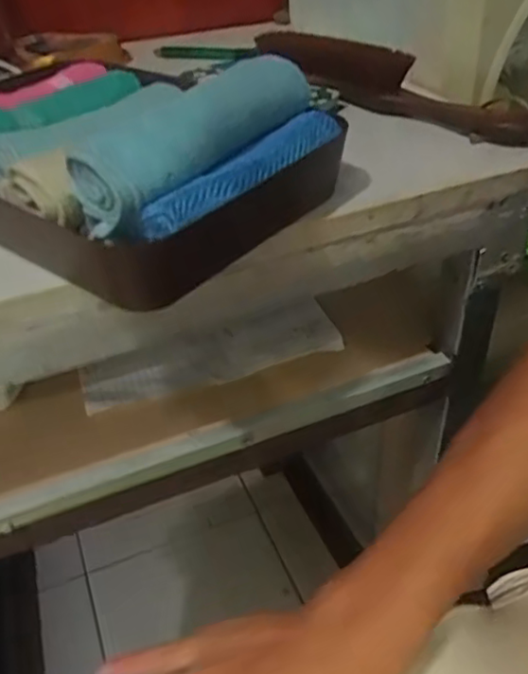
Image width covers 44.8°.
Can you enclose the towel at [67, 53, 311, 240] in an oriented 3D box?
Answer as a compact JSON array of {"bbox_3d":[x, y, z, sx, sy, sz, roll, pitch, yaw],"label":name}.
[{"bbox_3d":[-0.034,-0.106,0.340,0.043,0.044,0.149,24,46,29],"label":"towel"}]

